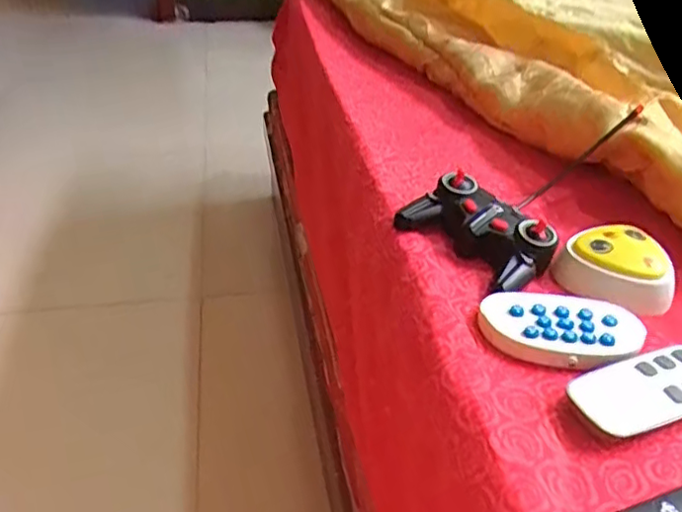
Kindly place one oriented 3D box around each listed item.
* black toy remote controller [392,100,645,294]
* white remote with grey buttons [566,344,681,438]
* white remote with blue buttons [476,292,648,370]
[{"bbox_3d":[0.168,-0.064,0.562,0.119,0.070,0.228,31,43,32],"label":"black toy remote controller"},{"bbox_3d":[0.199,0.087,0.398,0.105,0.022,0.051,-11,38,-20],"label":"white remote with grey buttons"},{"bbox_3d":[0.159,0.049,0.445,0.112,0.015,0.066,11,36,8],"label":"white remote with blue buttons"}]

